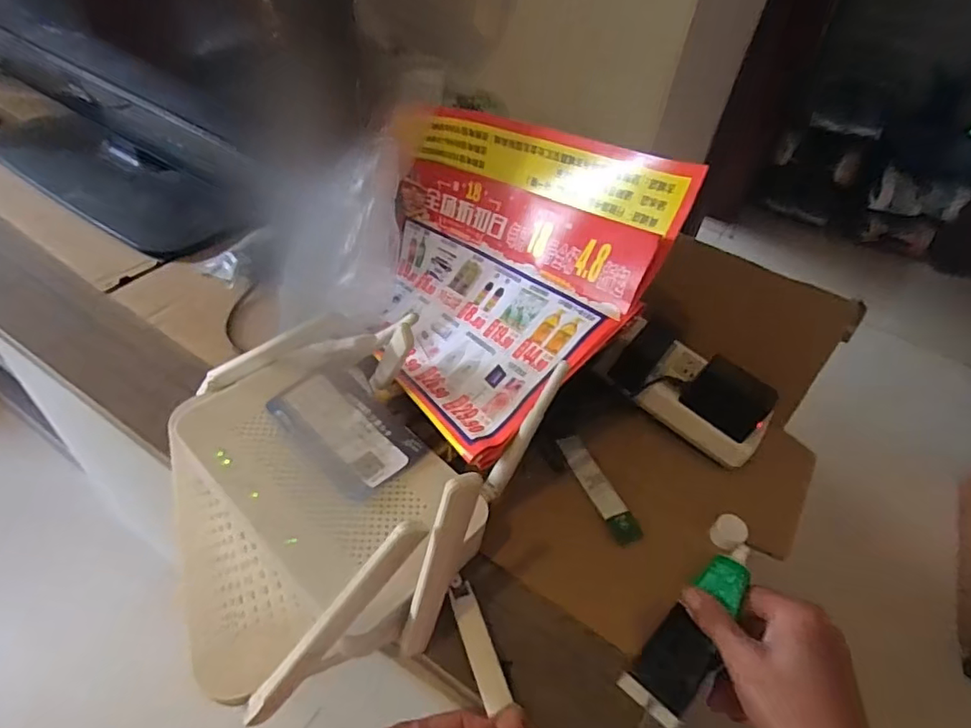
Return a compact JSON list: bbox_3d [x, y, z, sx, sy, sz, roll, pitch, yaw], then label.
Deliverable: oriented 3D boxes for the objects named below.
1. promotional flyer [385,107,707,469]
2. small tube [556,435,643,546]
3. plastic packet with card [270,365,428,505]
[{"bbox_3d":[-0.015,-0.088,0.424,0.222,0.075,0.284,-55,42,3],"label":"promotional flyer"},{"bbox_3d":[0.088,0.096,0.436,0.022,0.007,0.094,-14,49,-21],"label":"small tube"},{"bbox_3d":[-0.092,0.041,0.379,0.104,0.007,0.063,37,52,26],"label":"plastic packet with card"}]

